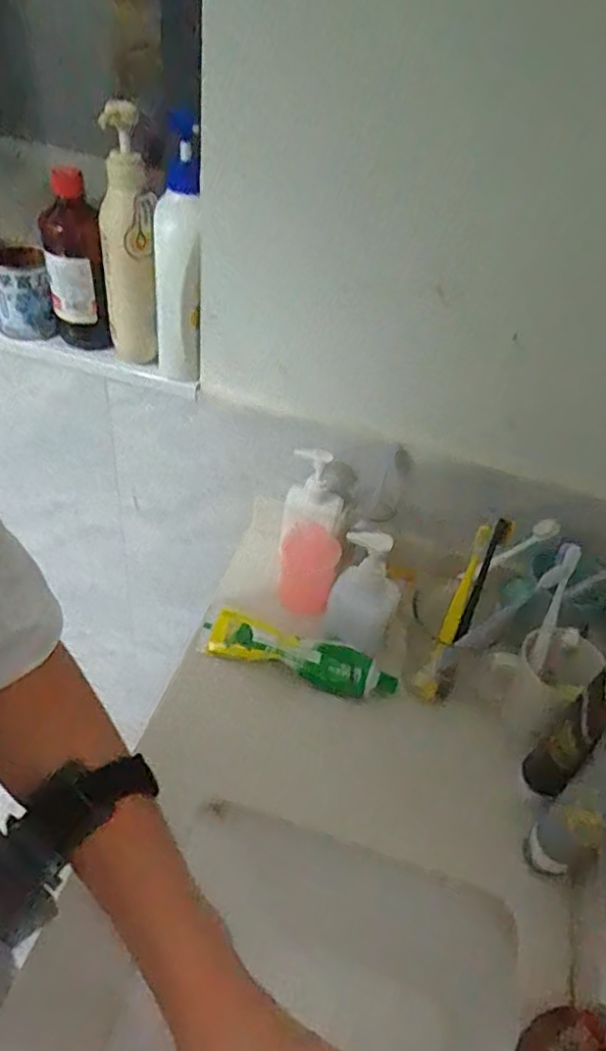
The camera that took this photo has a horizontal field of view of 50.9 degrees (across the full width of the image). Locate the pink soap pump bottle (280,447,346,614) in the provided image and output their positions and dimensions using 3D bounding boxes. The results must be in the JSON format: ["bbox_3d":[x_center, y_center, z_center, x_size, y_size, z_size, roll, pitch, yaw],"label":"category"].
[{"bbox_3d":[0.008,0.010,0.699,0.065,0.187,0.047,7,16,3],"label":"pink soap pump bottle"}]

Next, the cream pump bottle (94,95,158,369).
[{"bbox_3d":[-0.175,-0.275,0.634,0.051,0.233,0.050,-11,47,-20],"label":"cream pump bottle"}]

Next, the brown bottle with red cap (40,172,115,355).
[{"bbox_3d":[-0.243,-0.272,0.670,0.053,0.166,0.065,-15,48,-24],"label":"brown bottle with red cap"}]

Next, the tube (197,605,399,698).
[{"bbox_3d":[-0.005,0.130,0.637,0.195,0.032,0.042,16,44,7],"label":"tube"}]

